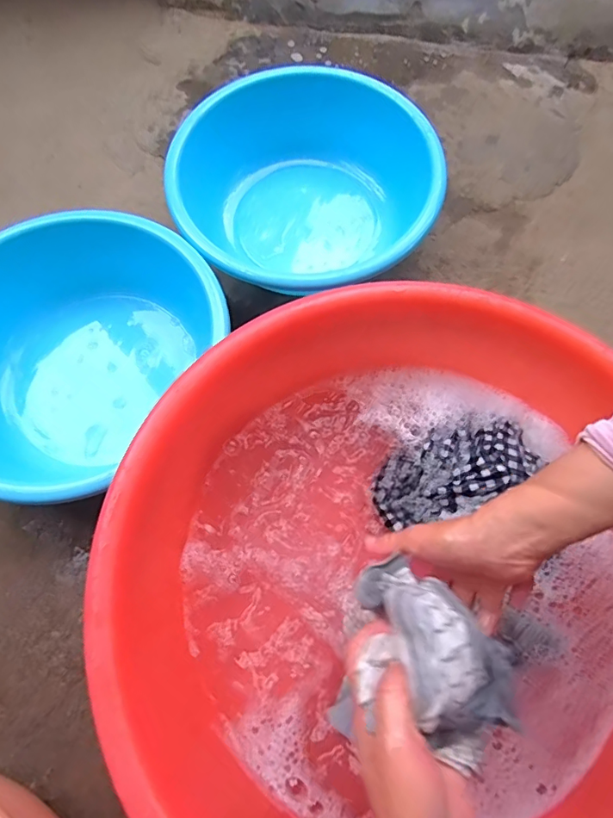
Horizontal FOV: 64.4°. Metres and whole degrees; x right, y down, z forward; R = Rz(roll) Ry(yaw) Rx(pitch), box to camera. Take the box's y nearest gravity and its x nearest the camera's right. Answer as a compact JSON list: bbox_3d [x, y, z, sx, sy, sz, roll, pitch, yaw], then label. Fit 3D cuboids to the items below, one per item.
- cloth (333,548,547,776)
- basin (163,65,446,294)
[{"bbox_3d":[0.081,0.166,0.325,0.101,0.088,0.108,20,72,7],"label":"cloth"},{"bbox_3d":[-0.002,-0.287,0.664,0.346,0.124,0.320,0,71,0],"label":"basin"}]

